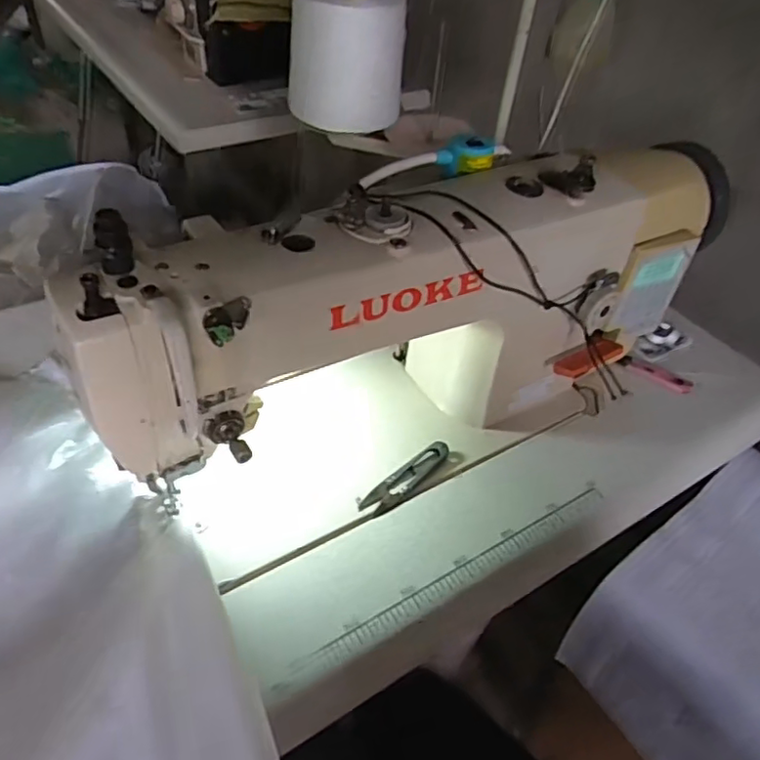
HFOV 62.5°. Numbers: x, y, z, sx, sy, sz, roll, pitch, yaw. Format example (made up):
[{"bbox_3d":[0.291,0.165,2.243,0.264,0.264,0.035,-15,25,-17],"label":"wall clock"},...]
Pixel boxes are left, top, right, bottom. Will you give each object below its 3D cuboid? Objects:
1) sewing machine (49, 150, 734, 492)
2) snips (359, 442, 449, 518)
[{"bbox_3d":[0.063,-0.054,0.531,0.575,0.238,0.128,-18,49,-24],"label":"sewing machine"},{"bbox_3d":[0.024,0.085,0.543,0.026,0.008,0.100,37,51,27],"label":"snips"}]

